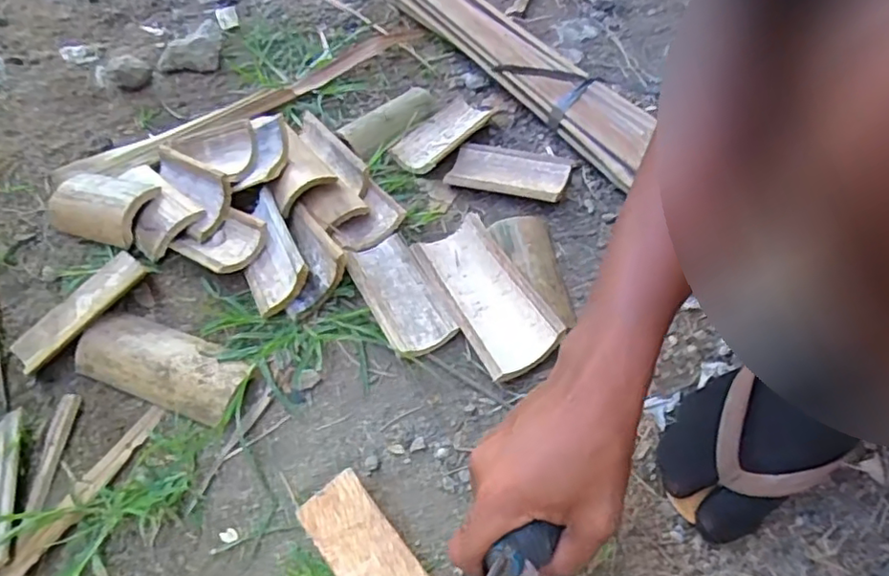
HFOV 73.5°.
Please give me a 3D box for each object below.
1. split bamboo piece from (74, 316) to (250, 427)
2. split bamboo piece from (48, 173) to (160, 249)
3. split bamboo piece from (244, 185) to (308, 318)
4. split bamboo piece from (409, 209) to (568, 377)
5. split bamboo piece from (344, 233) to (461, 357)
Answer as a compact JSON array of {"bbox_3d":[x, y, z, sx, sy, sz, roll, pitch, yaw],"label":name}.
[{"bbox_3d":[-0.256,0.070,0.543,0.162,0.022,0.066,18,61,13],"label":"split bamboo piece"},{"bbox_3d":[-0.372,-0.091,0.637,0.130,0.041,0.073,17,61,13],"label":"split bamboo piece"},{"bbox_3d":[-0.174,-0.039,0.577,0.057,0.041,0.128,-26,61,-13],"label":"split bamboo piece"},{"bbox_3d":[0.038,0.007,0.566,0.076,0.039,0.170,-25,61,-12],"label":"split bamboo piece"},{"bbox_3d":[-0.042,0.006,0.568,0.065,0.030,0.128,-26,61,-13],"label":"split bamboo piece"}]

